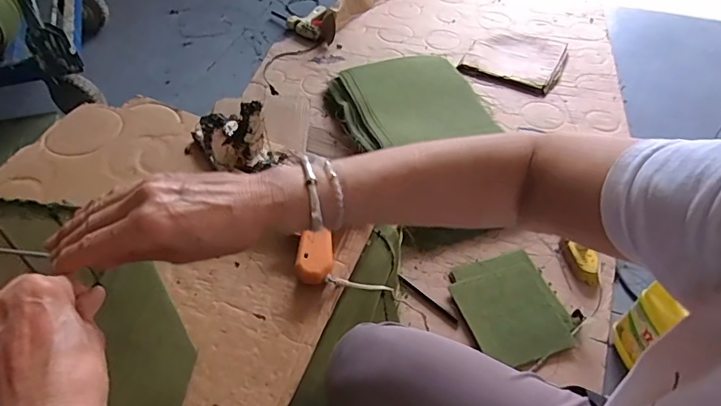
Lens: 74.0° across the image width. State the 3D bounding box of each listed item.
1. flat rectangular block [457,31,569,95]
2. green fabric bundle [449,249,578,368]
[{"bbox_3d":[0.493,-0.464,1.516,0.281,0.019,0.298,22,53,16],"label":"flat rectangular block"},{"bbox_3d":[0.302,0.208,0.959,0.188,0.024,0.219,-14,52,-13],"label":"green fabric bundle"}]

